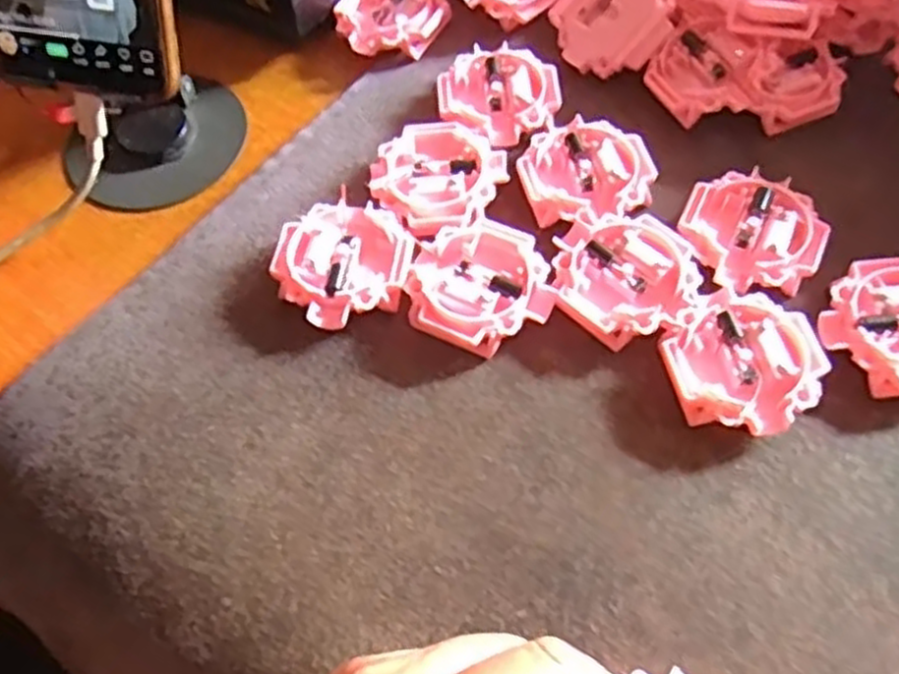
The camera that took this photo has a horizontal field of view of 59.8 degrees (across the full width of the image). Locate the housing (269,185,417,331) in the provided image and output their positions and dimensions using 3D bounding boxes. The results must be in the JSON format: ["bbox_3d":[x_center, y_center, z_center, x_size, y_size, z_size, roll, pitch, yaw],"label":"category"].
[{"bbox_3d":[-0.041,-0.028,0.308,0.052,0.016,0.052,-1,61,2],"label":"housing"}]

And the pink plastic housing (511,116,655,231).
[{"bbox_3d":[0.056,-0.067,0.323,0.052,0.014,0.050,-1,61,2],"label":"pink plastic housing"}]

